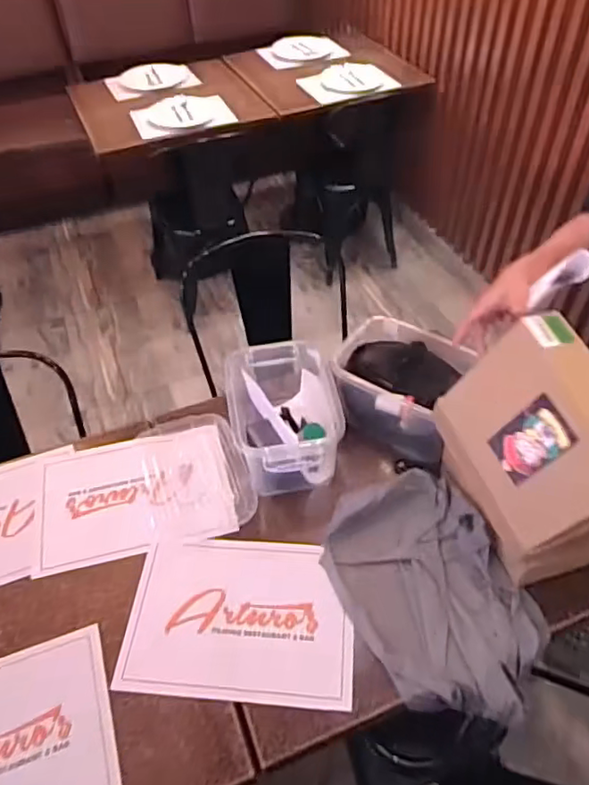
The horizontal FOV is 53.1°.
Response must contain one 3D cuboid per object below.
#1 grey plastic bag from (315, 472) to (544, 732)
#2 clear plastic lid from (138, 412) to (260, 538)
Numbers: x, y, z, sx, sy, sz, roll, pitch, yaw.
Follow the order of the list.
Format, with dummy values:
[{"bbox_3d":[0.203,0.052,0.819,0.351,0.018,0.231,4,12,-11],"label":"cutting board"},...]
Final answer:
[{"bbox_3d":[0.211,0.309,0.932,0.260,0.055,0.382,-18,51,-12],"label":"grey plastic bag"},{"bbox_3d":[-0.185,0.153,1.119,0.187,0.019,0.269,-13,50,-8],"label":"clear plastic lid"}]

